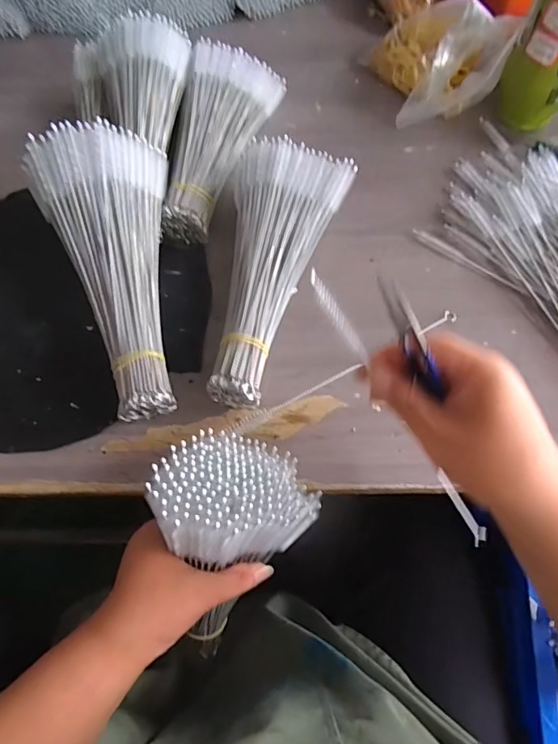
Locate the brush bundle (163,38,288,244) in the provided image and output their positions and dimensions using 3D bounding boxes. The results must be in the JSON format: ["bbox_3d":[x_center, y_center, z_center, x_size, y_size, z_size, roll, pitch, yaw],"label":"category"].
[{"bbox_3d":[-0.075,-0.257,0.502,0.096,0.047,0.260,14,66,9],"label":"brush bundle"}]

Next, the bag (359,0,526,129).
[{"bbox_3d":[0.178,-0.374,0.536,0.107,0.086,0.153,-15,65,-4],"label":"bag"}]

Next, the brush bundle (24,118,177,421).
[{"bbox_3d":[-0.139,-0.088,0.398,0.112,0.061,0.260,-14,78,-4],"label":"brush bundle"}]

